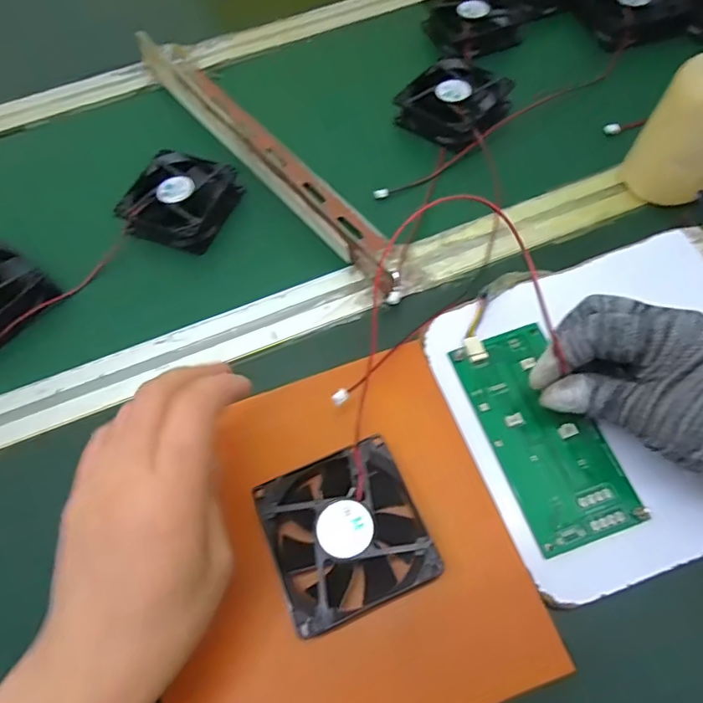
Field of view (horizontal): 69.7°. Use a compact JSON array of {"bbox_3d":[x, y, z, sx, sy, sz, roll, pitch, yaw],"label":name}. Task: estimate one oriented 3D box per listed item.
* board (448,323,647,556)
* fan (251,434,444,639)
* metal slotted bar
[{"bbox_3d":[0.115,0.047,0.309,0.064,0.011,0.135,-20,64,-8],"label":"board"},{"bbox_3d":[-0.003,0.097,0.275,0.079,0.027,0.080,-23,61,-7],"label":"fan"},{"bbox_3d":[-0.080,-0.183,0.446,0.045,0.024,0.377,-35,68,-15],"label":"metal slotted bar"}]

